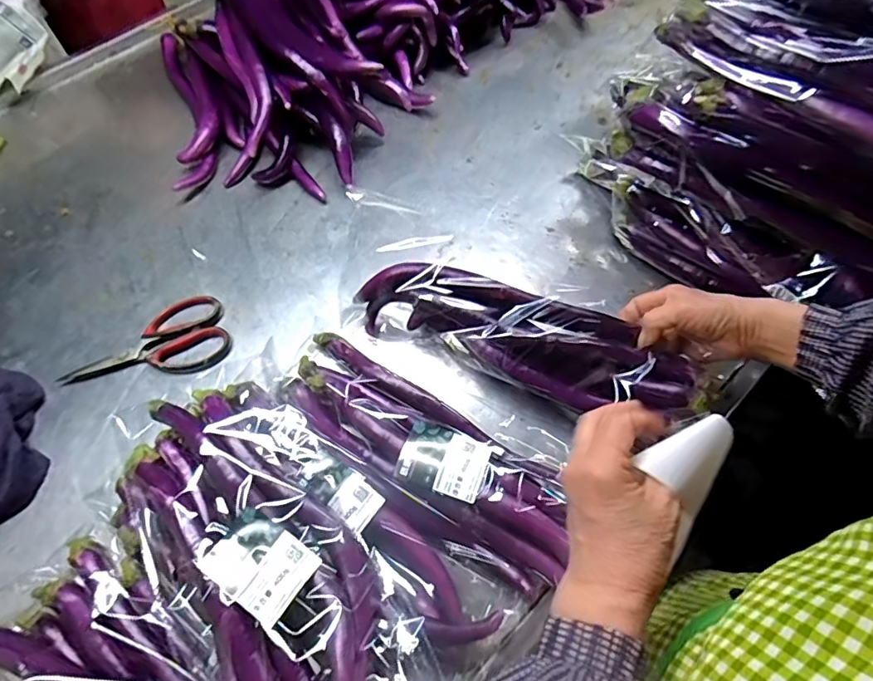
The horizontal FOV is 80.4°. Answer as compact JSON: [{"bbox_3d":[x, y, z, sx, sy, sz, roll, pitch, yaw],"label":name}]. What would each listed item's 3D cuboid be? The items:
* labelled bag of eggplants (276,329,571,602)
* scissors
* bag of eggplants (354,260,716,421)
[{"bbox_3d":[-0.018,0.100,0.520,0.337,0.063,0.106,34,68,18],"label":"labelled bag of eggplants"},{"bbox_3d":[-0.337,0.017,0.600,0.185,0.017,0.095,-25,64,-11],"label":"scissors"},{"bbox_3d":[0.091,0.000,0.555,0.365,0.089,0.091,19,64,13],"label":"bag of eggplants"}]

